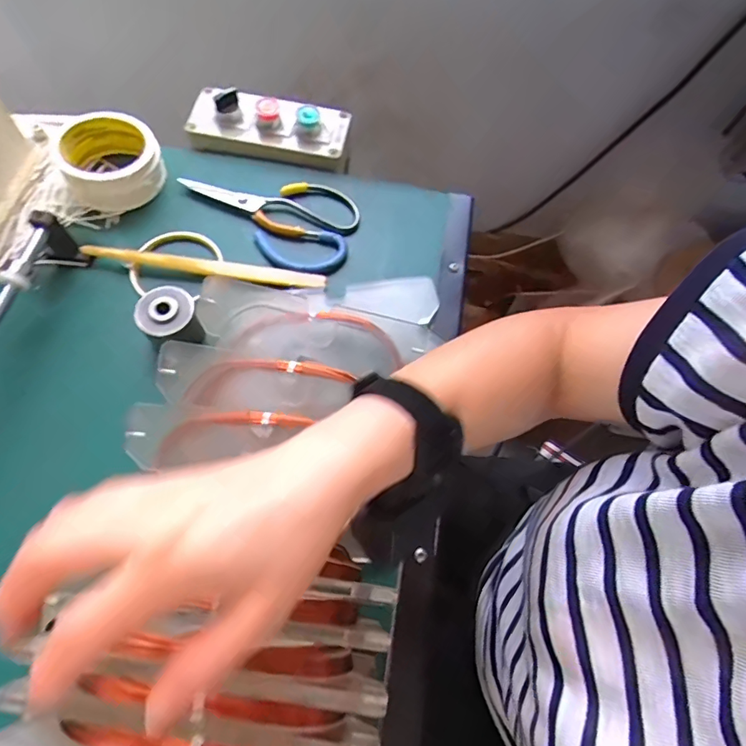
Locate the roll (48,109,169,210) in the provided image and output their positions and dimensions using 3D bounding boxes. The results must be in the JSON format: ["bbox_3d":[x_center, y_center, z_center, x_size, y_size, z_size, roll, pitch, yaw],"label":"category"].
[{"bbox_3d":[-0.265,-0.217,0.486,0.095,0.043,0.097,-25,70,-15],"label":"roll"}]

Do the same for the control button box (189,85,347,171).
[{"bbox_3d":[-0.117,-0.278,0.533,0.174,0.048,0.074,9,65,-1],"label":"control button box"}]

